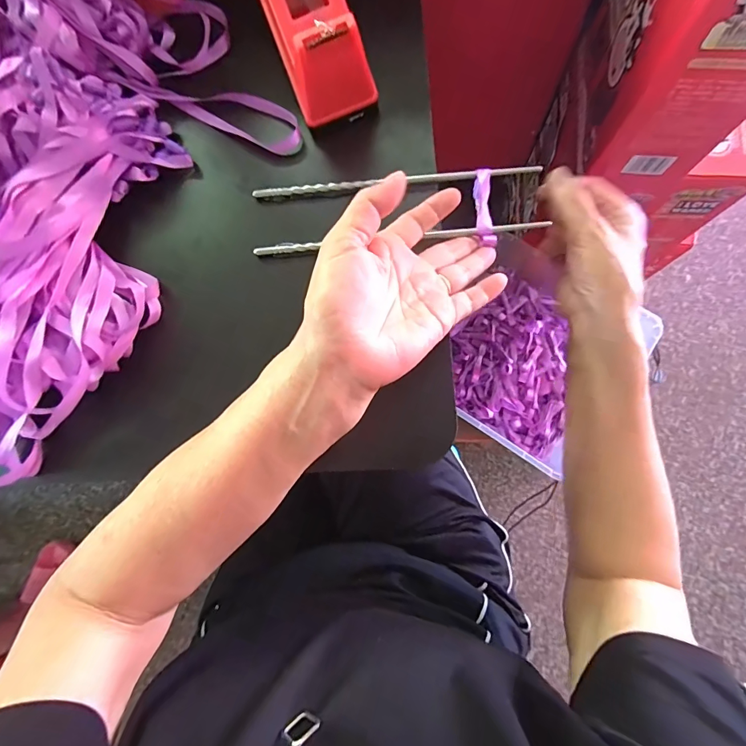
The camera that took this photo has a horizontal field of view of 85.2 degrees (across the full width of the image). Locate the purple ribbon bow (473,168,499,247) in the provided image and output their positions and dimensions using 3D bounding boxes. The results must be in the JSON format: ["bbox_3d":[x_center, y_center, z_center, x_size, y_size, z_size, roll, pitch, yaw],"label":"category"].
[{"bbox_3d":[0.084,-0.125,0.306,0.014,0.005,0.063,-1,78,1],"label":"purple ribbon bow"}]

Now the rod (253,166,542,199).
[{"bbox_3d":[0.016,-0.150,0.317,0.221,0.006,0.008,-3,78,4],"label":"rod"}]

